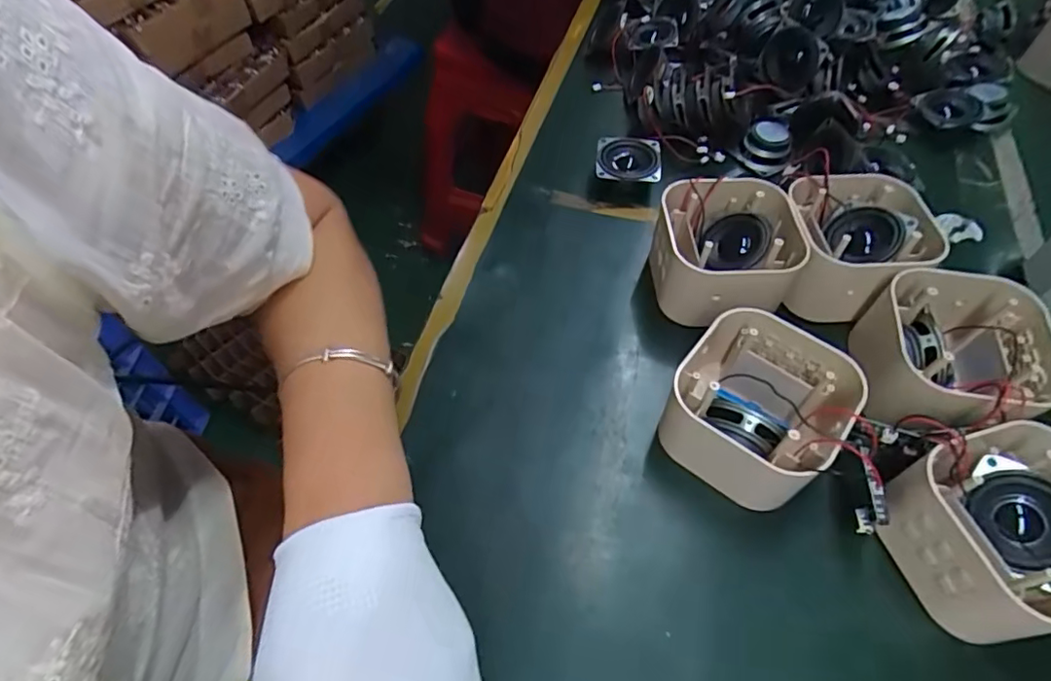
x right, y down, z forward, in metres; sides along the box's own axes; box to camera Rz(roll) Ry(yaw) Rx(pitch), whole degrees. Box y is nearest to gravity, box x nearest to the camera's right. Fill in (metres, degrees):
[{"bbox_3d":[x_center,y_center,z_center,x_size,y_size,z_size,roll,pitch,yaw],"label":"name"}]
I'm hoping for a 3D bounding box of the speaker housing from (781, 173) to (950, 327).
[{"bbox_3d":[0.234,-0.067,0.408,0.092,0.061,0.099,8,56,6],"label":"speaker housing"}]

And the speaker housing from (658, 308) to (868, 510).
[{"bbox_3d":[0.135,0.039,0.336,0.091,0.057,0.094,32,62,21],"label":"speaker housing"}]

